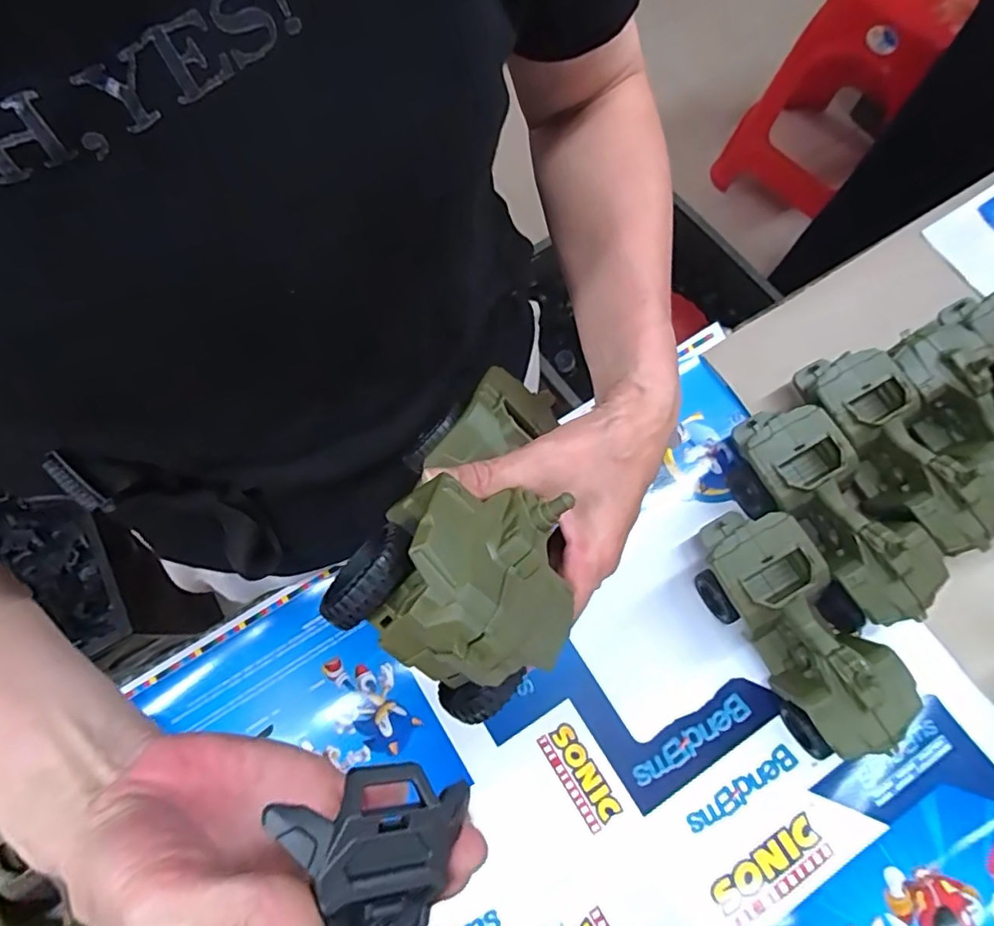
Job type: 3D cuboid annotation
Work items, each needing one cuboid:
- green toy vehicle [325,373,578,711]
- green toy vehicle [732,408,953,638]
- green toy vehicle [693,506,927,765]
[{"bbox_3d":[-0.013,0.019,0.272,0.089,0.079,0.175,5,40,2],"label":"green toy vehicle"},{"bbox_3d":[0.272,0.039,0.475,0.087,0.072,0.190,-30,74,-9],"label":"green toy vehicle"},{"bbox_3d":[0.235,0.123,0.452,0.088,0.084,0.183,-27,73,-8],"label":"green toy vehicle"}]

